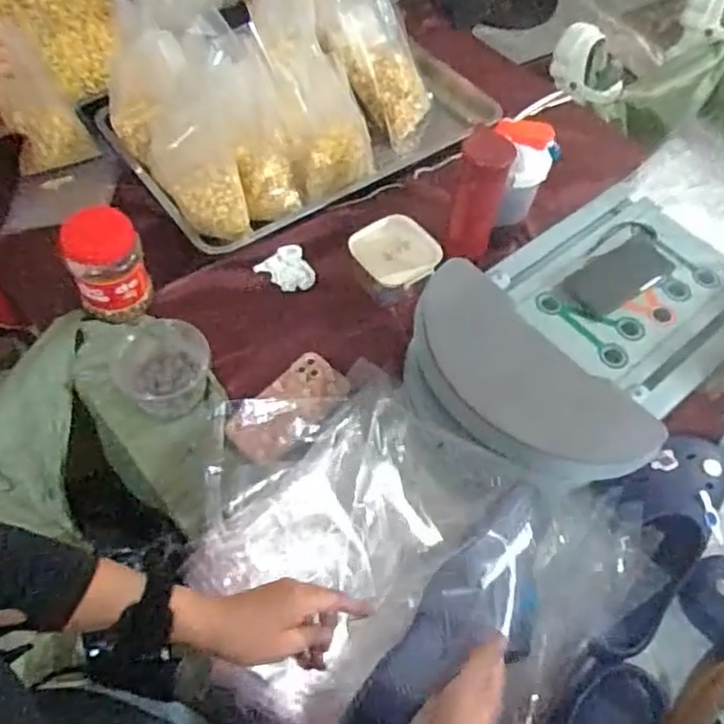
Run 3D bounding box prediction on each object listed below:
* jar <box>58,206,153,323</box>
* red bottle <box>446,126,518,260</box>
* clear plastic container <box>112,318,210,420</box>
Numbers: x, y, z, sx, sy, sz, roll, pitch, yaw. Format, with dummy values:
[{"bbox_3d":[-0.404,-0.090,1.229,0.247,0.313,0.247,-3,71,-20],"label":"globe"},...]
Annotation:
[{"bbox_3d":[-0.338,-0.128,0.908,0.092,0.140,0.102,-14,59,-13],"label":"jar"},{"bbox_3d":[0.155,-0.220,0.915,0.064,0.181,0.061,5,56,-1],"label":"red bottle"},{"bbox_3d":[-0.254,0.008,0.853,0.122,0.059,0.115,-4,57,-7],"label":"clear plastic container"}]

